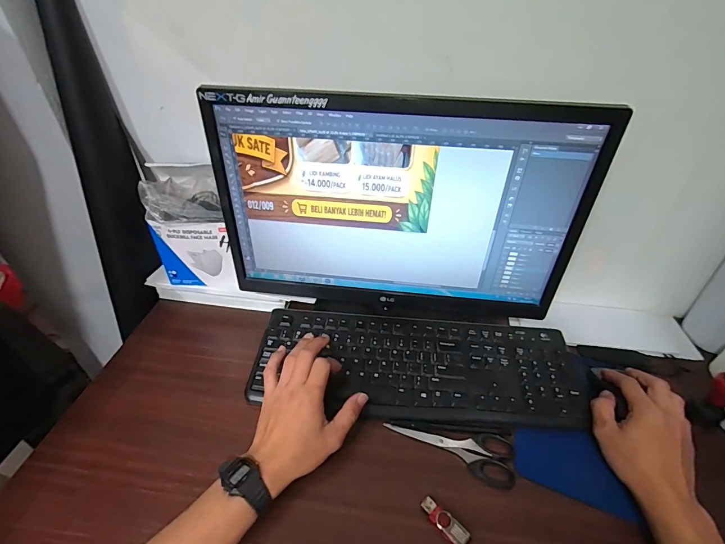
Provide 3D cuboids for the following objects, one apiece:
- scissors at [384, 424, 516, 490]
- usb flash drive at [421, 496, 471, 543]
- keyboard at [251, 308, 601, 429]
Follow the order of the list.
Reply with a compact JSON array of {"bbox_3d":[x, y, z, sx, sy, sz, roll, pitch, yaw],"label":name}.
[{"bbox_3d":[0.108,0.205,0.431,0.151,0.005,0.057,18,42,18],"label":"scissors"},{"bbox_3d":[0.083,0.255,0.362,0.052,0.009,0.018,30,47,30],"label":"usb flash drive"},{"bbox_3d":[0.074,0.125,0.499,0.441,0.016,0.158,6,46,5],"label":"keyboard"}]

